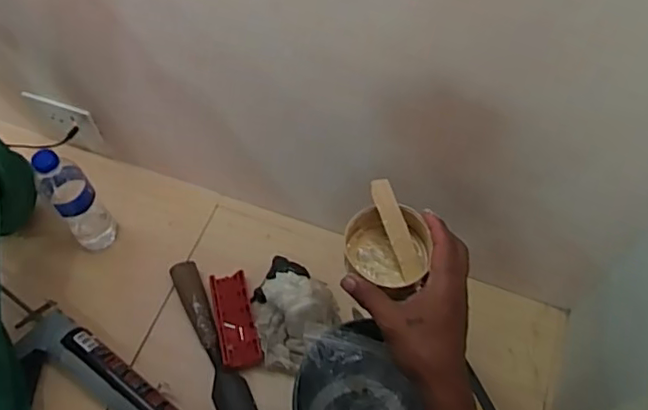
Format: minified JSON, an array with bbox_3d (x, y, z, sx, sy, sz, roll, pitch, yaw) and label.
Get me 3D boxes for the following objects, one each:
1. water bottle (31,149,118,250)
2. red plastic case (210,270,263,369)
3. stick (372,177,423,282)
[{"bbox_3d":[-0.349,-0.006,0.828,0.058,0.203,0.060,0,59,1],"label":"water bottle"},{"bbox_3d":[-0.125,0.159,0.819,0.053,0.018,0.142,-12,60,-6],"label":"red plastic case"},{"bbox_3d":[0.070,0.024,0.569,0.020,0.006,0.101,-21,93,4],"label":"stick"}]

